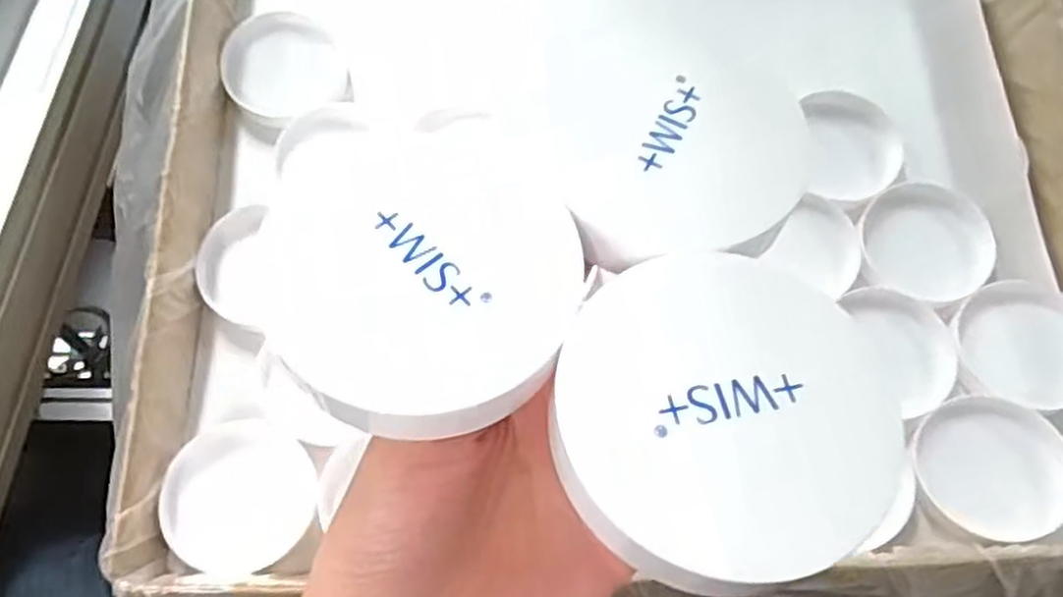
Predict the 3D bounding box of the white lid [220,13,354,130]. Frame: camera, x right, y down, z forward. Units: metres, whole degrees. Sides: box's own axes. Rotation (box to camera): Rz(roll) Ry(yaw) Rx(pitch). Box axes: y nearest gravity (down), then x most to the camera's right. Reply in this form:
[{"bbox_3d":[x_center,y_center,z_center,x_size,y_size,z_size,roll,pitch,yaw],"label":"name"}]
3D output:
[{"bbox_3d":[-0.164,-0.154,0.505,0.077,0.016,0.082,0,62,0],"label":"white lid"}]

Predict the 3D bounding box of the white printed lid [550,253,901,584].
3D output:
[{"bbox_3d":[0.043,0.024,0.171,0.074,0.012,0.073,0,68,0],"label":"white printed lid"}]

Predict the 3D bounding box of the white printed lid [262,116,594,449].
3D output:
[{"bbox_3d":[-0.026,-0.009,0.183,0.072,0.012,0.079,0,68,0],"label":"white printed lid"}]

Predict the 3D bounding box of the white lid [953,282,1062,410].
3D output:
[{"bbox_3d":[0.282,0.025,0.434,0.072,0.011,0.073,0,62,0],"label":"white lid"}]

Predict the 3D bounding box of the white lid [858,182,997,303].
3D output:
[{"bbox_3d":[0.239,-0.035,0.460,0.072,0.009,0.073,-13,63,-7],"label":"white lid"}]

